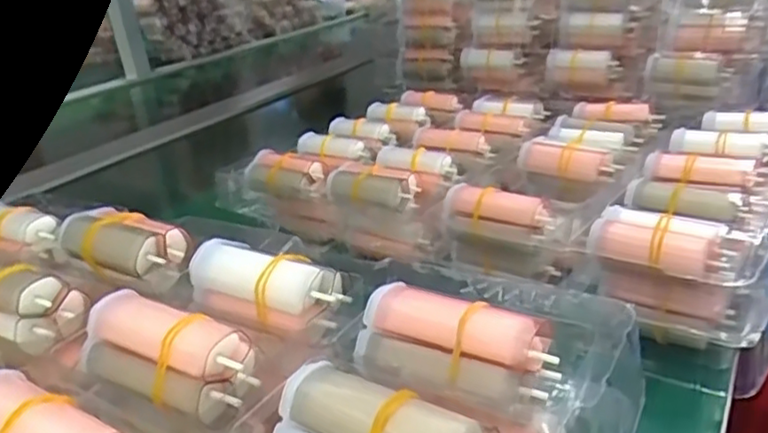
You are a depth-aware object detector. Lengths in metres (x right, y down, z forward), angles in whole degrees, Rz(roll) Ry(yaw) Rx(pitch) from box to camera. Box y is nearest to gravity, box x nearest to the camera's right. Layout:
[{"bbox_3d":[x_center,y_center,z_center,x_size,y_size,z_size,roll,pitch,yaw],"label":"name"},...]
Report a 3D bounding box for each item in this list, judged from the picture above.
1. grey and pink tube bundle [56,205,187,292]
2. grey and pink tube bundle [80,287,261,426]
[{"bbox_3d":[-0.133,0.014,0.328,0.066,0.028,0.032,9,28,33],"label":"grey and pink tube bundle"},{"bbox_3d":[-0.080,0.049,0.236,0.073,0.027,0.024,9,28,33],"label":"grey and pink tube bundle"}]

